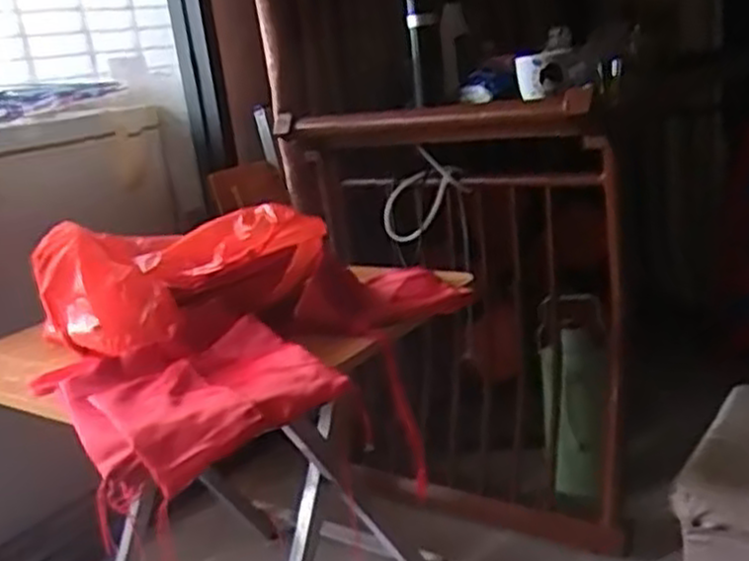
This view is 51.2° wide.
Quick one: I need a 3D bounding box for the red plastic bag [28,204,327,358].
[{"bbox_3d":[-0.276,-0.016,1.073,0.337,0.142,0.290,-13,17,-20],"label":"red plastic bag"}]

